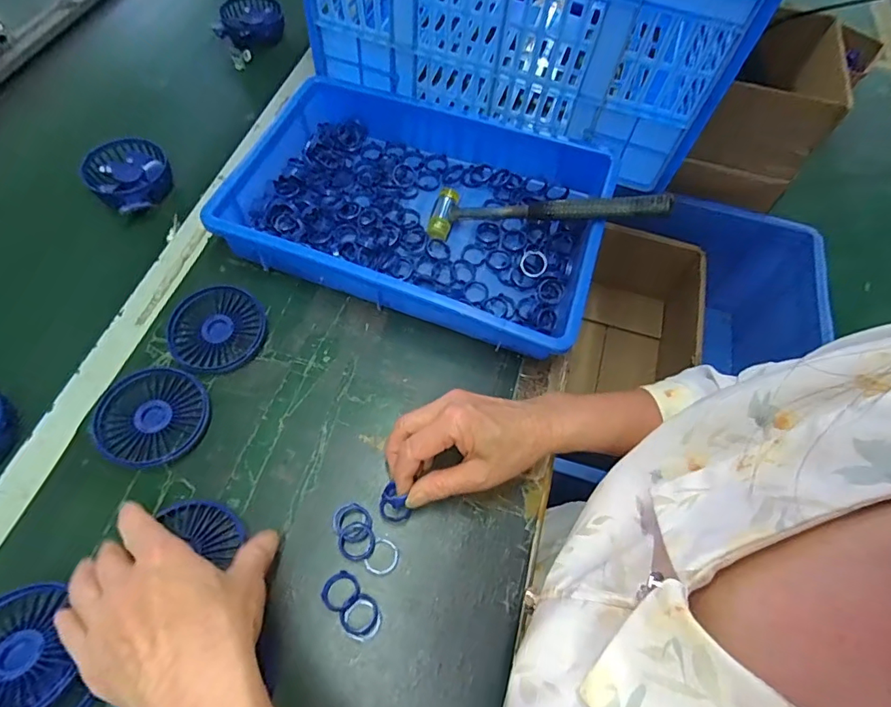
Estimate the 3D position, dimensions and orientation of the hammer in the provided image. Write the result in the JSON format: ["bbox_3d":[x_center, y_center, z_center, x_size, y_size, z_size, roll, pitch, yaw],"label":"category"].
[{"bbox_3d":[0.097,-0.145,0.491,0.232,0.023,0.058,4,59,21],"label":"hammer"}]

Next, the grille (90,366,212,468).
[{"bbox_3d":[-0.251,0.054,0.421,0.087,0.014,0.085,2,61,-3],"label":"grille"}]

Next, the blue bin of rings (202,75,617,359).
[{"bbox_3d":[-0.026,-0.149,0.518,0.358,0.077,0.241,18,61,6],"label":"blue bin of rings"}]

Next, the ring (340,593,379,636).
[{"bbox_3d":[-0.064,0.196,0.367,0.028,0.006,0.025,-40,71,-22],"label":"ring"}]

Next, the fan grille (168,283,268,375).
[{"bbox_3d":[-0.216,-0.023,0.462,0.085,0.018,0.082,2,61,-3],"label":"fan grille"}]

